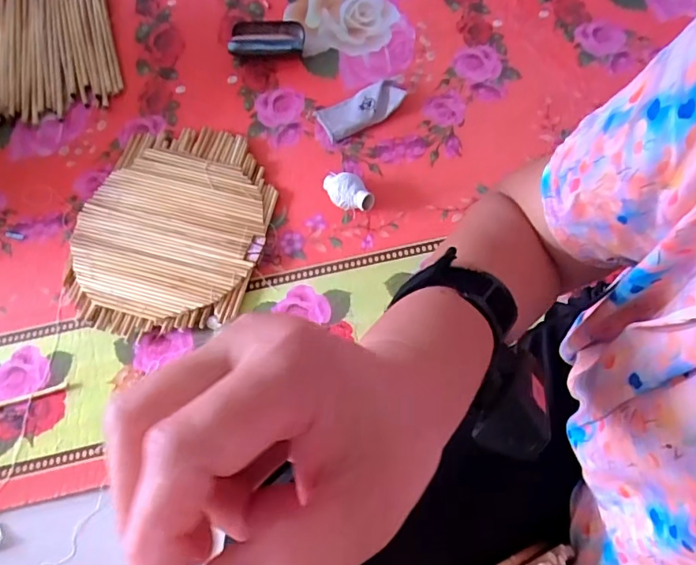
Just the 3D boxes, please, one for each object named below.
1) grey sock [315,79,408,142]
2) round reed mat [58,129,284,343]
[{"bbox_3d":[0.032,-0.341,1.007,0.175,0.032,0.078,-26,66,-8],"label":"grey sock"},{"bbox_3d":[-0.312,-0.095,0.907,0.325,0.034,0.388,10,71,8],"label":"round reed mat"}]

